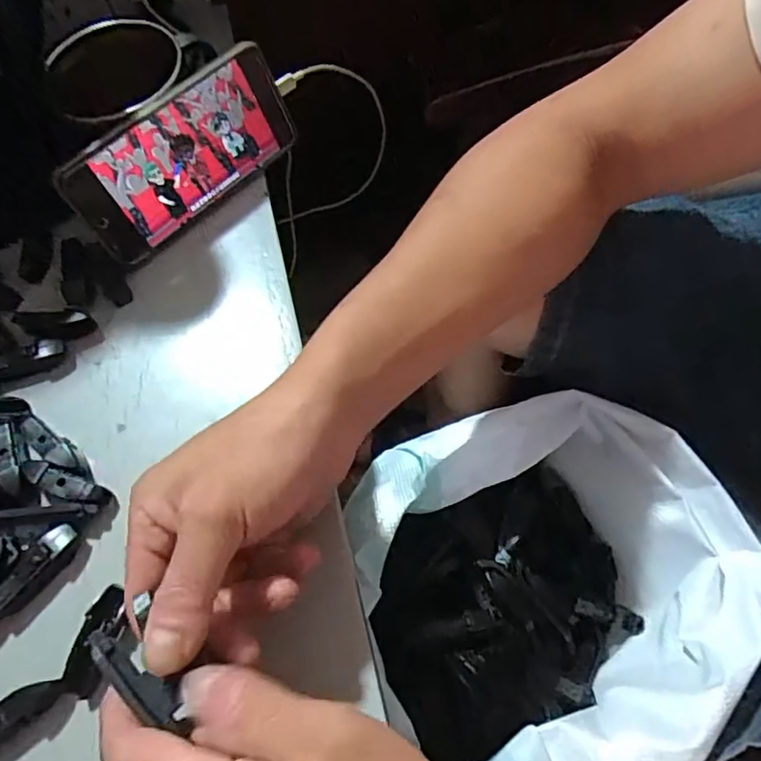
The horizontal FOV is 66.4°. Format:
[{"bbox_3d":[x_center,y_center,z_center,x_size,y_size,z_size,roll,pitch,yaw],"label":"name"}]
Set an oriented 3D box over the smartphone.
[{"bbox_3d":[-0.128,-0.151,0.388,0.158,0.074,0.005,-43,48,-15],"label":"smartphone"}]

